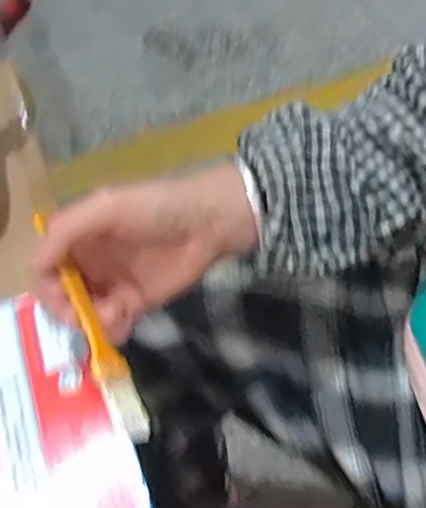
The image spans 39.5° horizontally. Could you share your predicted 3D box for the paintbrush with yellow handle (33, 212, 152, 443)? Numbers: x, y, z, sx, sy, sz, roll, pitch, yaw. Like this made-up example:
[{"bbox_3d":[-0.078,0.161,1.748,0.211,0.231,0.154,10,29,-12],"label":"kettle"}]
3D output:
[{"bbox_3d":[-0.064,0.035,0.307,0.017,0.007,0.129,-25,76,-14],"label":"paintbrush with yellow handle"}]

